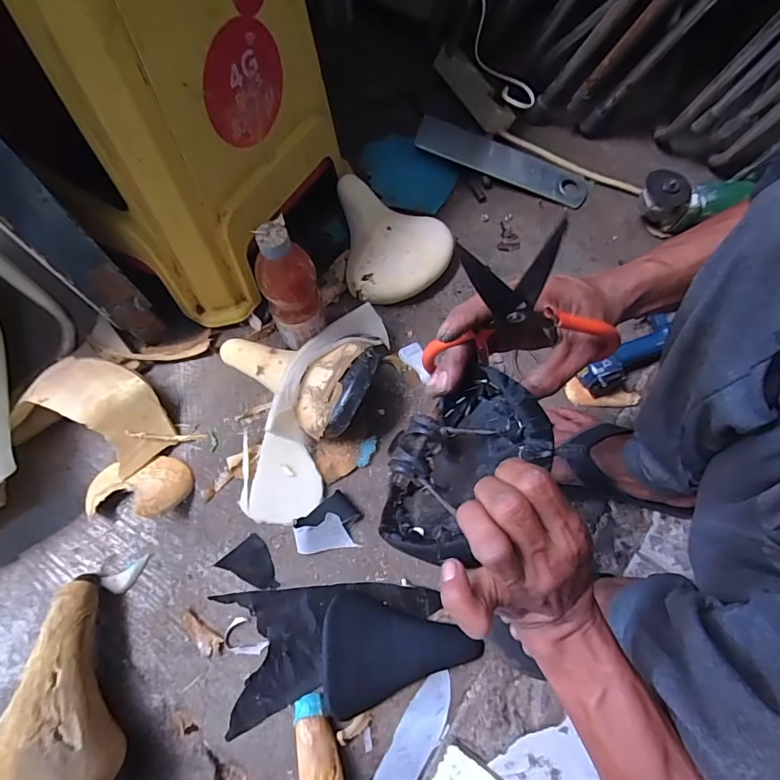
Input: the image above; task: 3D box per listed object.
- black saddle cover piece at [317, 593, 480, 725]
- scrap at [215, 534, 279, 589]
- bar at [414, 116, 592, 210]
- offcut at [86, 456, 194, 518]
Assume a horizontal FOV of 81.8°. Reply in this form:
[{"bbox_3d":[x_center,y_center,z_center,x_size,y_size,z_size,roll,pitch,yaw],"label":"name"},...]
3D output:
[{"bbox_3d":[0.005,0.282,0.505,0.161,0.038,0.118,-9,67,-7],"label":"black saddle cover piece"},{"bbox_3d":[-0.168,0.218,0.551,0.055,0.004,0.068,-39,74,-18],"label":"scrap"},{"bbox_3d":[0.199,-0.404,0.791,0.307,0.013,0.080,20,75,-3],"label":"bar"},{"bbox_3d":[-0.314,0.116,0.561,0.119,0.049,0.079,7,66,0],"label":"offcut"}]

